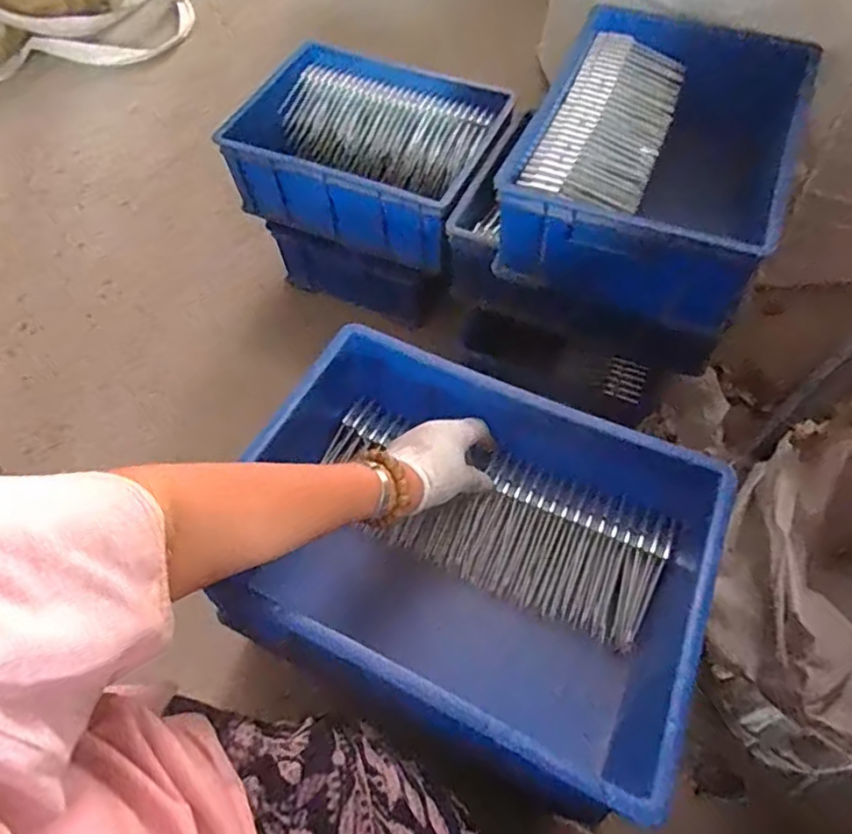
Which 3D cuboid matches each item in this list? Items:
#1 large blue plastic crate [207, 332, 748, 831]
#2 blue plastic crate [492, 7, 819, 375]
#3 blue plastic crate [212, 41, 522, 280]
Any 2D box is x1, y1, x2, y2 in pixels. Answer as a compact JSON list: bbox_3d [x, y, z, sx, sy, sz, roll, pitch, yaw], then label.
[{"bbox_3d":[0.032,0.120,0.580,0.402,0.140,0.300,25,64,15],"label":"large blue plastic crate"},{"bbox_3d":[0.297,-0.319,0.843,0.309,0.236,0.425,18,63,12],"label":"blue plastic crate"},{"bbox_3d":[-0.106,-0.445,1.032,0.438,0.137,0.296,19,63,12],"label":"blue plastic crate"}]

